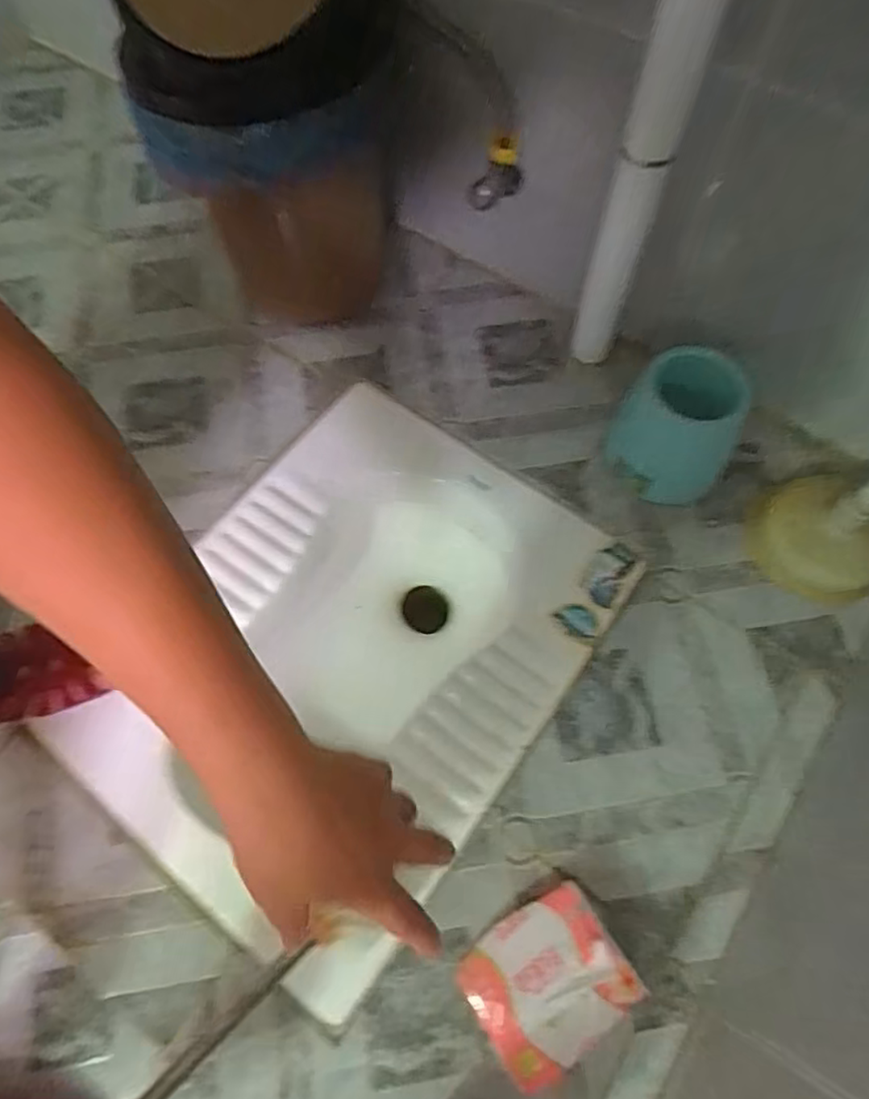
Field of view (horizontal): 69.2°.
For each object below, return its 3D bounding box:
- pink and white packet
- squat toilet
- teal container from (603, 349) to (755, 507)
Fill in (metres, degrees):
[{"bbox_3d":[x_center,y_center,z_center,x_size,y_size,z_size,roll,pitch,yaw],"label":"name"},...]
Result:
[{"bbox_3d":[0.091,0.346,0.498,0.121,0.060,0.113,-29,68,-12],"label":"pink and white packet"},{"bbox_3d":[-0.070,0.111,0.732,0.402,0.187,0.474,34,70,15],"label":"squat toilet"},{"bbox_3d":[0.253,-0.129,0.660,0.118,0.134,0.112,-1,67,1],"label":"teal container"}]

